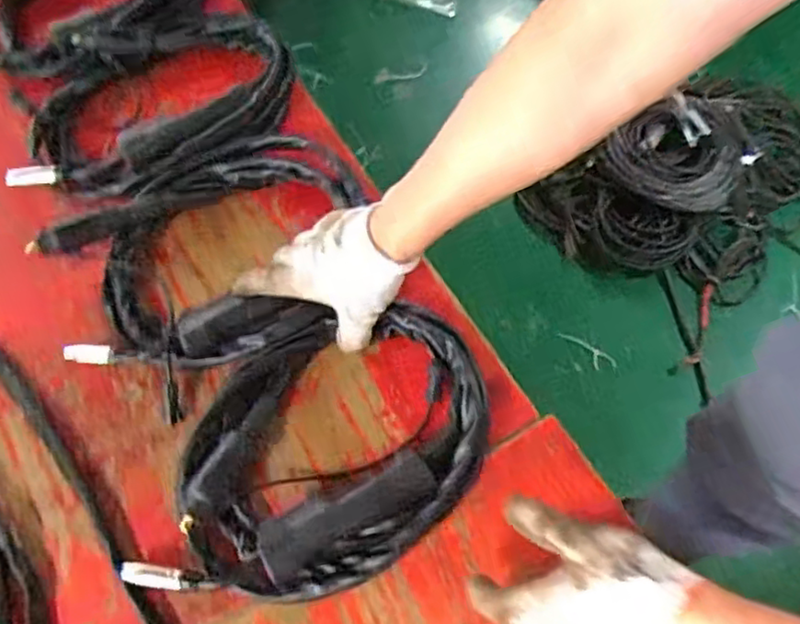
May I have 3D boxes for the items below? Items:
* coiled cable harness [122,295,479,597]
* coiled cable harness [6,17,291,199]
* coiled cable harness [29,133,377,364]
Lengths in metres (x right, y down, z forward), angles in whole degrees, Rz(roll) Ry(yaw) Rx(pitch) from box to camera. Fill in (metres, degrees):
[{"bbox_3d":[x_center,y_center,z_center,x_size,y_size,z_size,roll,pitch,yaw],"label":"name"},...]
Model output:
[{"bbox_3d":[-0.060,0.120,0.590,0.256,0.065,0.265,0,63,0],"label":"coiled cable harness"},{"bbox_3d":[-0.279,-0.235,0.743,0.316,0.033,0.200,-25,65,-12],"label":"coiled cable harness"},{"bbox_3d":[-0.181,-0.052,0.659,0.310,0.052,0.229,-24,65,-11],"label":"coiled cable harness"}]

